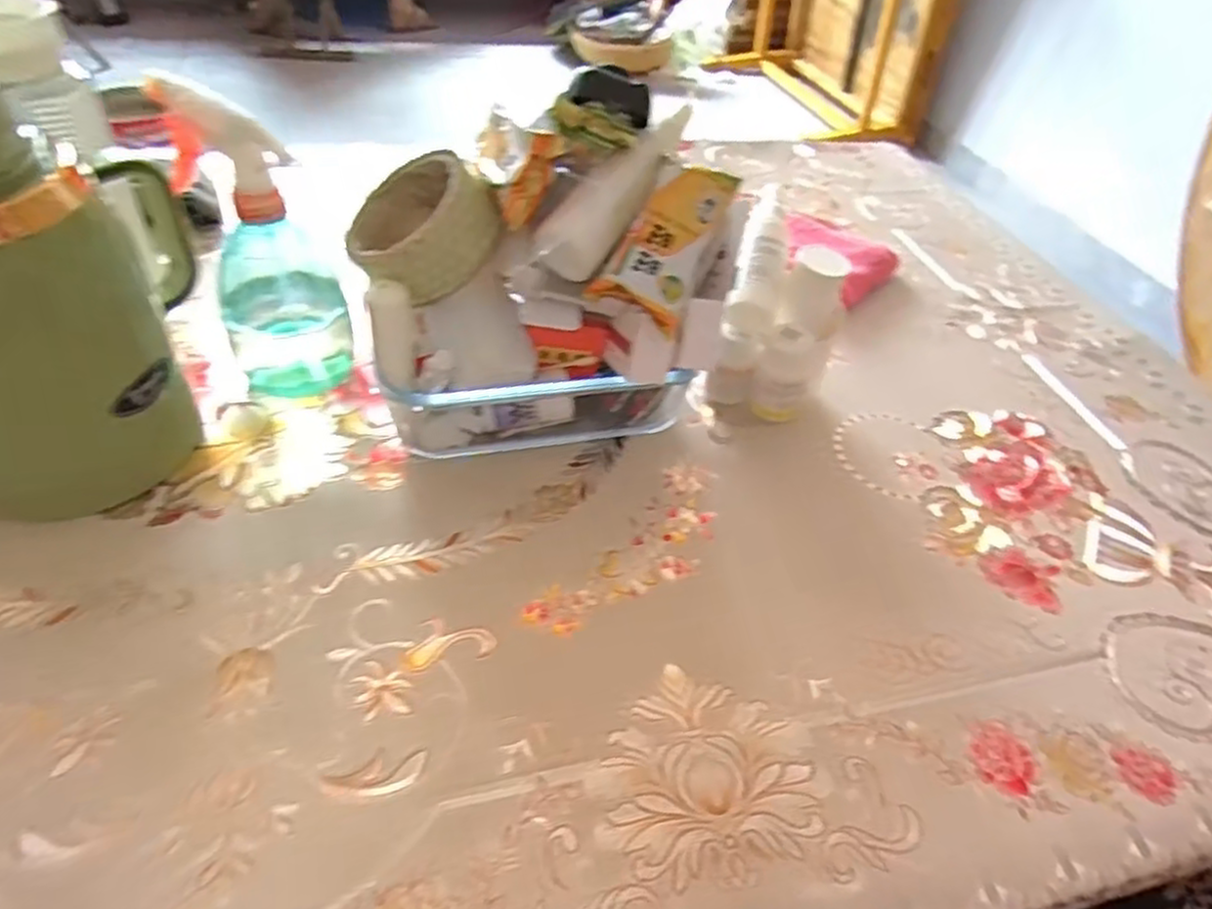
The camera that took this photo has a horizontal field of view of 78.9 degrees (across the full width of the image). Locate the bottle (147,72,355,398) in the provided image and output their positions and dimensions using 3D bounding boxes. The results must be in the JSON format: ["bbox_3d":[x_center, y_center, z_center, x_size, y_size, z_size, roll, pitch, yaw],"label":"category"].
[{"bbox_3d":[-0.211,-0.125,0.461,0.076,0.185,0.063,-14,49,-19],"label":"bottle"}]

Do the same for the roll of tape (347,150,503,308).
[{"bbox_3d":[-0.113,-0.137,0.444,0.089,0.045,0.096,-16,56,26],"label":"roll of tape"}]

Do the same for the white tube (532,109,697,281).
[{"bbox_3d":[0.009,-0.151,0.424,0.033,0.030,0.114,36,84,26],"label":"white tube"}]

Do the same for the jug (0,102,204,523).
[{"bbox_3d":[-0.302,-0.092,0.388,0.103,0.224,0.144,-2,46,-9],"label":"jug"}]

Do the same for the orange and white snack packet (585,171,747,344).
[{"bbox_3d":[0.036,-0.121,0.412,0.050,0.023,0.093,28,87,-9],"label":"orange and white snack packet"}]

